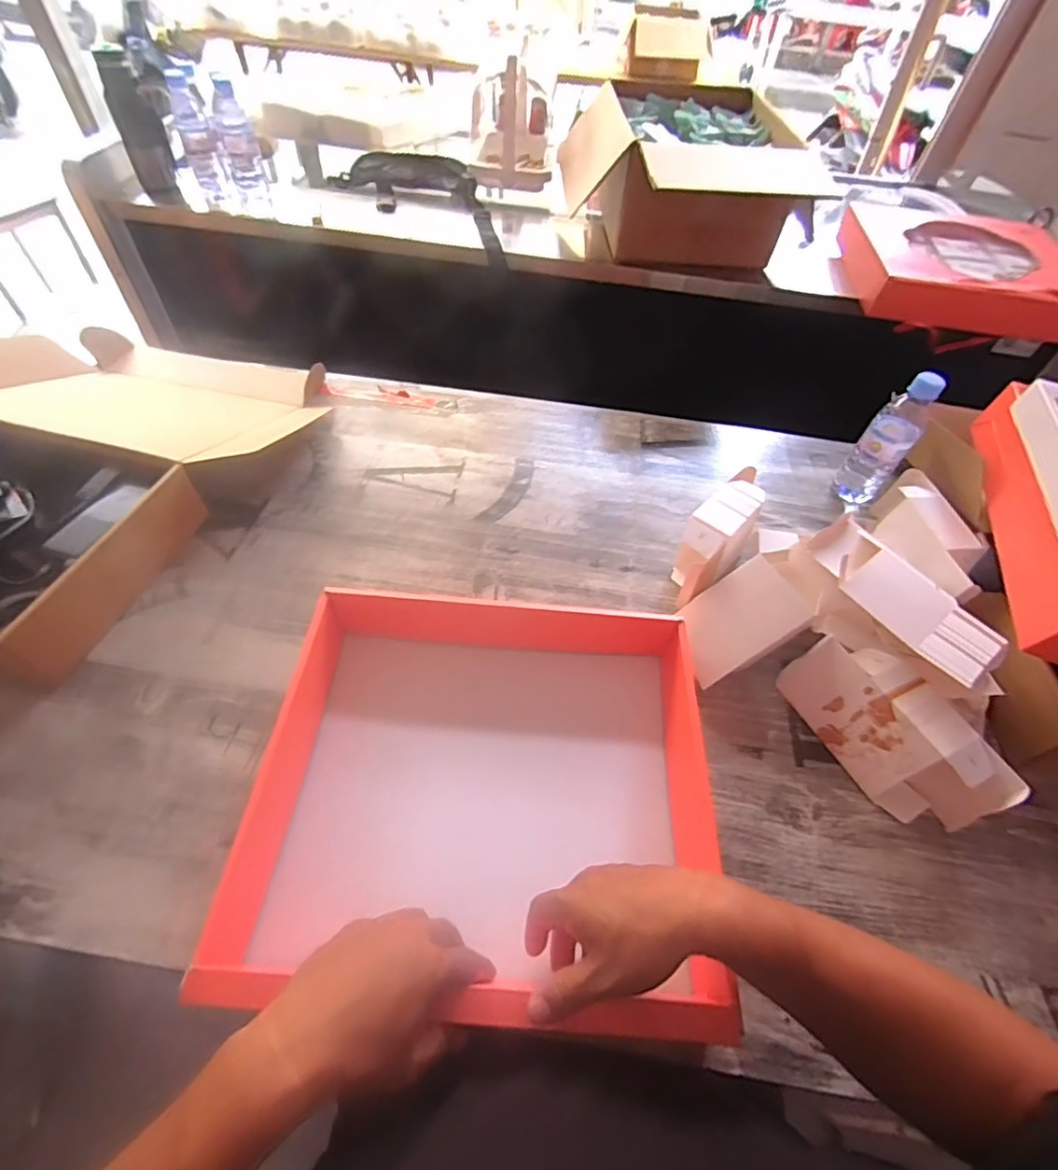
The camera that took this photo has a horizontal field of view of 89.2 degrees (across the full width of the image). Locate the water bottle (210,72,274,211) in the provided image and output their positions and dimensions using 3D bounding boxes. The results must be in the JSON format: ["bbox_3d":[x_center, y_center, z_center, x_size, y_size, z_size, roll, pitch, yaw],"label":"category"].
[{"bbox_3d":[-0.569,-0.860,1.064,0.068,0.202,0.067,-15,56,-15],"label":"water bottle"}]

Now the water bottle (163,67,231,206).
[{"bbox_3d":[-0.638,-0.855,1.036,0.059,0.180,0.073,-19,58,-18],"label":"water bottle"}]

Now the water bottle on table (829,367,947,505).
[{"bbox_3d":[0.482,-0.194,0.719,0.061,0.179,0.067,39,60,23],"label":"water bottle on table"}]

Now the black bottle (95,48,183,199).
[{"bbox_3d":[-0.773,-0.899,1.074,0.082,0.242,0.068,-24,59,-21],"label":"black bottle"}]

